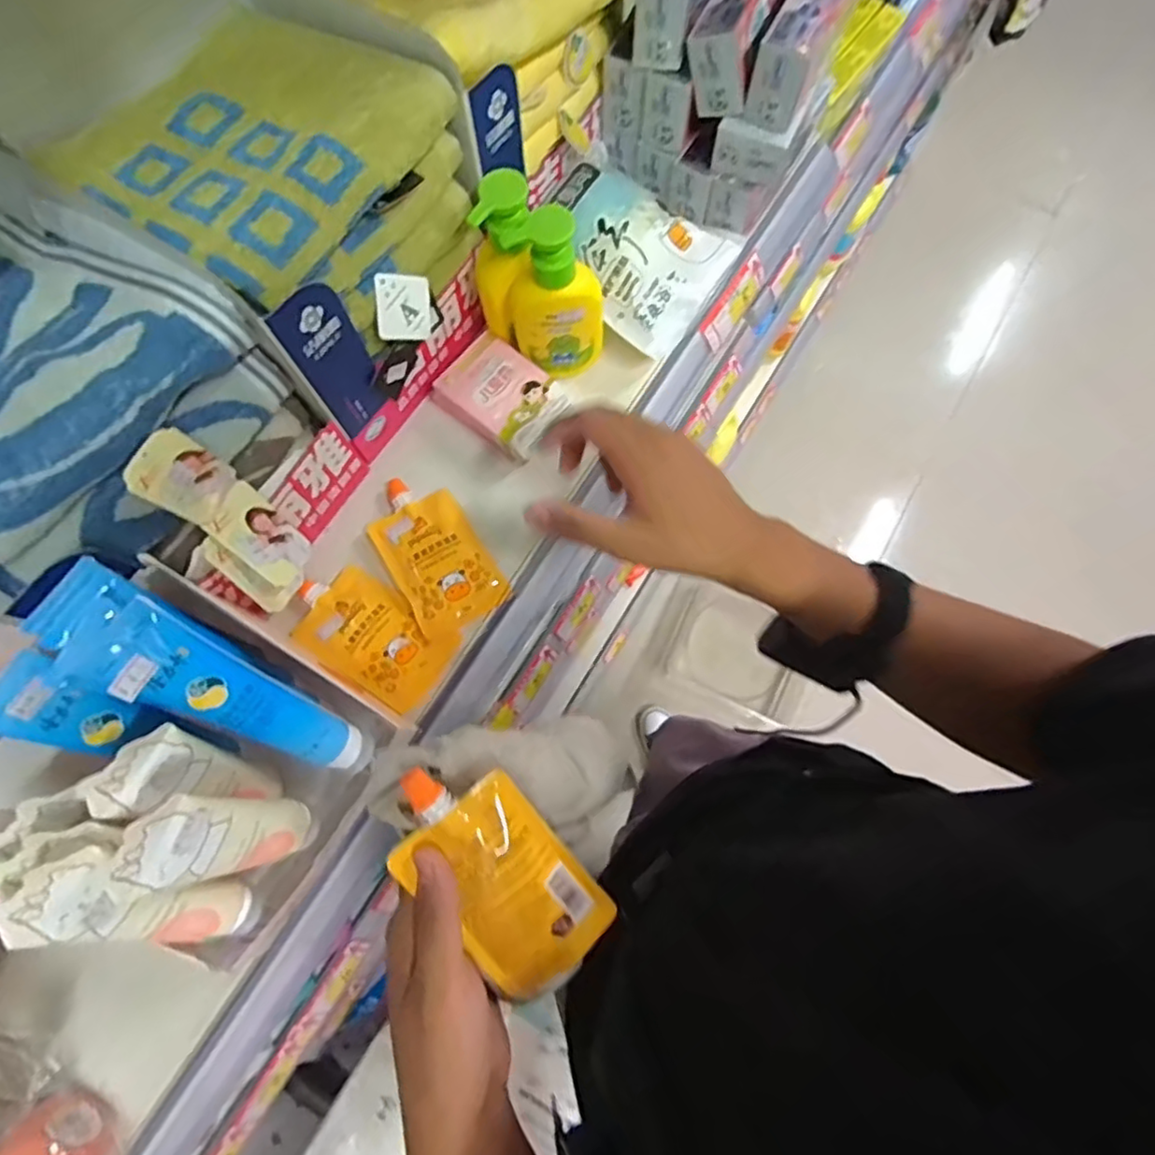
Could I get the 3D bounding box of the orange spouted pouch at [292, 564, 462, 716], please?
[{"bbox_3d":[-0.156,0.041,0.471,0.123,0.015,0.070,32,77,8],"label":"orange spouted pouch"}]

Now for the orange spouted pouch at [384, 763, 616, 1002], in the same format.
[{"bbox_3d":[-0.039,0.155,0.325,0.071,0.018,0.145,-35,102,-9],"label":"orange spouted pouch"}]

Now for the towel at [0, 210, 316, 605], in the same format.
[{"bbox_3d":[-0.305,-0.099,0.365,0.181,0.118,0.185,31,77,8],"label":"towel"}]

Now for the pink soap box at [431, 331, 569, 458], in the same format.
[{"bbox_3d":[-0.059,-0.146,0.510,0.099,0.023,0.070,37,77,9],"label":"pink soap box"}]

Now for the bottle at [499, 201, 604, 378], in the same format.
[{"bbox_3d":[-0.016,-0.204,0.463,0.067,0.127,0.037,9,75,2],"label":"bottle"}]

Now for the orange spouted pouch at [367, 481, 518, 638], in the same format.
[{"bbox_3d":[-0.113,-0.021,0.491,0.072,0.014,0.127,-31,77,-9],"label":"orange spouted pouch"}]

